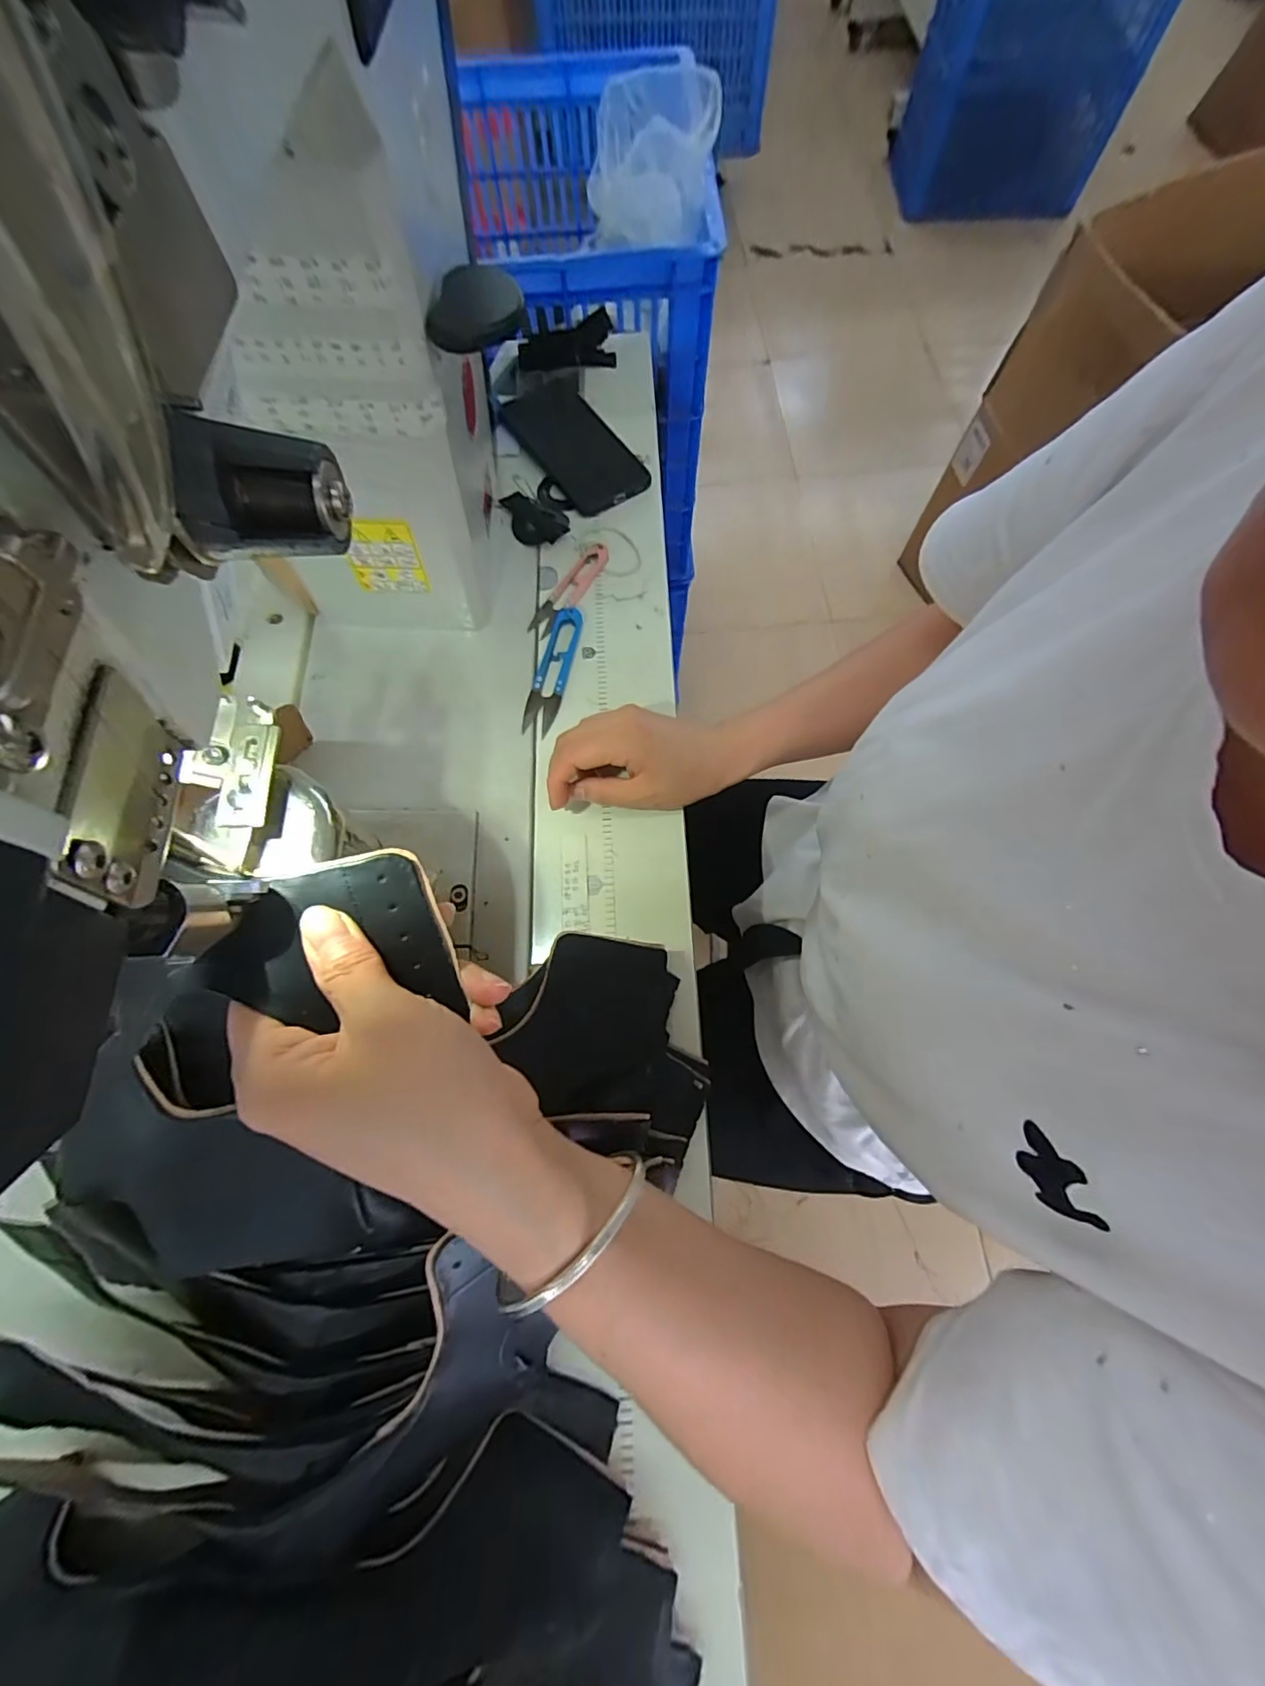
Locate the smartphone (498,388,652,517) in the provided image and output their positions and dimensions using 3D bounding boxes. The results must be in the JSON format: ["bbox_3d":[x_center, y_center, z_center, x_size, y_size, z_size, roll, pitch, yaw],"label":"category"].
[{"bbox_3d":[-0.055,-0.374,0.510,0.073,0.010,0.163,-30,72,-9],"label":"smartphone"}]

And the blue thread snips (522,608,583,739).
[{"bbox_3d":[-0.065,-0.142,0.443,0.028,0.008,0.114,11,71,5],"label":"blue thread snips"}]

